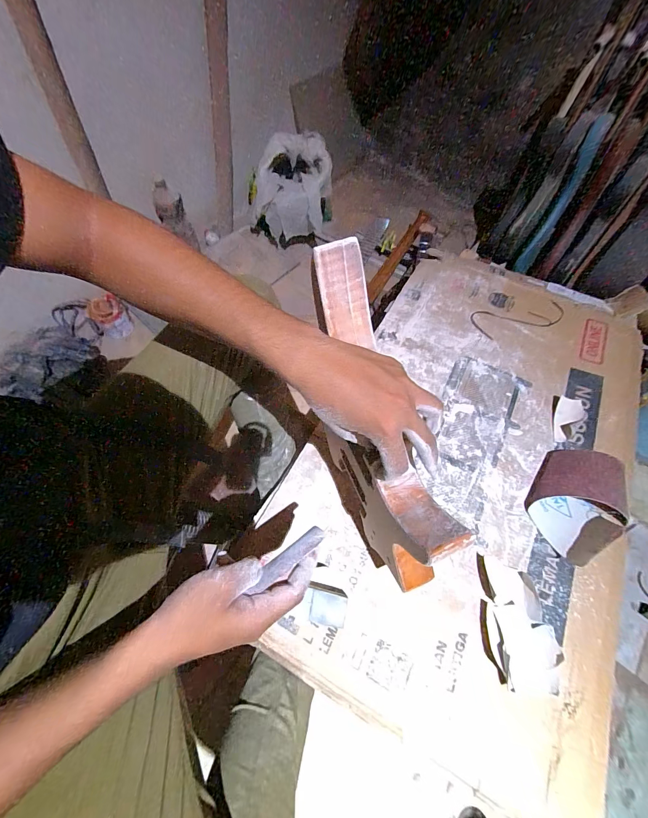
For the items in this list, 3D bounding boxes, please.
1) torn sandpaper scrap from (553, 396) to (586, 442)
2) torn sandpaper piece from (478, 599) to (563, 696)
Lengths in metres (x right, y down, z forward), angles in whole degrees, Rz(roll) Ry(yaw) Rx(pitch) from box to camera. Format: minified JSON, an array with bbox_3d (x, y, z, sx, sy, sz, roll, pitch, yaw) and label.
[{"bbox_3d":[0.465,0.021,0.629,0.047,0.009,0.103,25,64,15],"label":"torn sandpaper scrap"},{"bbox_3d":[0.268,0.324,0.451,0.086,0.030,0.097,1,61,2],"label":"torn sandpaper piece"}]

